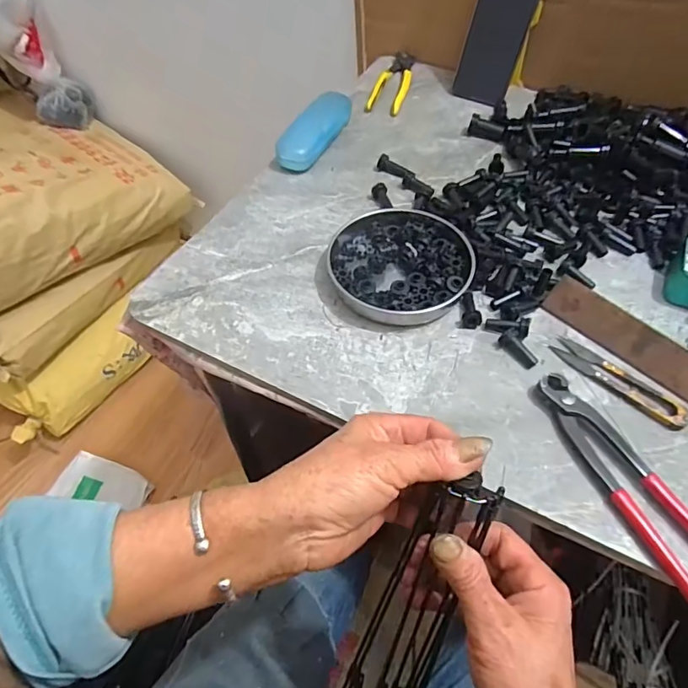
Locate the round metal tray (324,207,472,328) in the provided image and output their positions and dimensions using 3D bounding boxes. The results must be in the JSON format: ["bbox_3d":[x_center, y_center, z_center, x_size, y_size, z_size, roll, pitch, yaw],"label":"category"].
[{"bbox_3d":[0.055,-0.083,0.487,0.134,0.022,0.140,0,54,0],"label":"round metal tray"}]

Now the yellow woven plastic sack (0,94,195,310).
[{"bbox_3d":[-0.698,-0.286,1.039,0.335,0.235,0.656,32,47,20],"label":"yellow woven plastic sack"}]

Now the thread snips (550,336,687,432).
[{"bbox_3d":[0.234,0.030,0.418,0.115,0.010,0.023,39,63,24],"label":"thread snips"}]

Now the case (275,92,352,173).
[{"bbox_3d":[-0.033,-0.274,0.623,0.045,0.031,0.153,21,57,15],"label":"case"}]

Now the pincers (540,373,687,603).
[{"bbox_3d":[0.210,0.103,0.360,0.047,0.016,0.192,-21,57,-15],"label":"pincers"}]

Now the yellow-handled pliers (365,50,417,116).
[{"bbox_3d":[0.074,-0.382,0.716,0.047,0.010,0.176,14,55,10],"label":"yellow-handled pliers"}]

